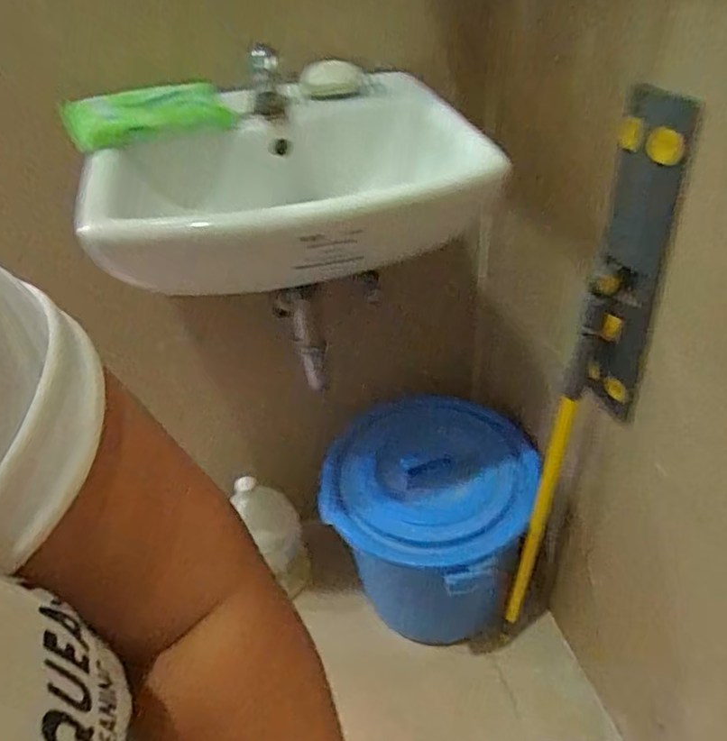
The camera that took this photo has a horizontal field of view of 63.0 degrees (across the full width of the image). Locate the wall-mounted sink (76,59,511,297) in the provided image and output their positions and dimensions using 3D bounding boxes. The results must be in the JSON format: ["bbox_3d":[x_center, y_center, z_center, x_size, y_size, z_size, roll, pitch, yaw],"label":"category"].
[{"bbox_3d":[-0.073,-0.221,0.681,0.429,0.145,0.312,-8,40,-1],"label":"wall-mounted sink"}]

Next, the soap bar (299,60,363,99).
[{"bbox_3d":[-0.040,-0.362,0.735,0.077,0.037,0.036,-8,40,0],"label":"soap bar"}]

